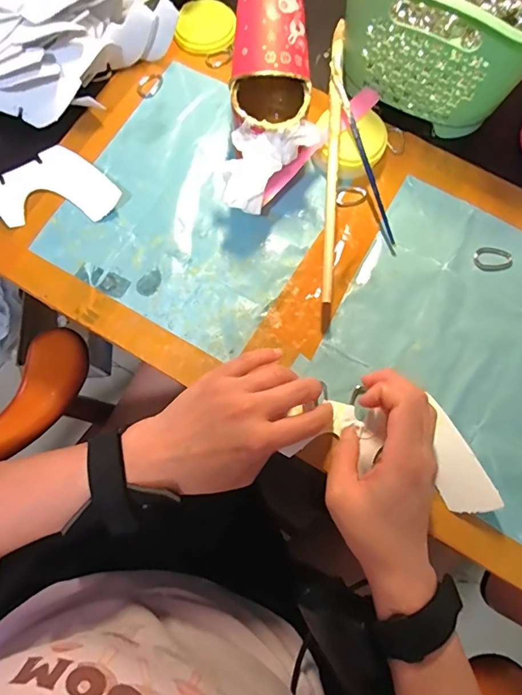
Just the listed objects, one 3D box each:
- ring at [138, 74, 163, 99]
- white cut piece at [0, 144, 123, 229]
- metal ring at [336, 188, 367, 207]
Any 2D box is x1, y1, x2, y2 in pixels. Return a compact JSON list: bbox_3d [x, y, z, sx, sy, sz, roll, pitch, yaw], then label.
[{"bbox_3d":[-0.113,-0.266,0.438,0.021,0.004,0.030,36,80,8],"label":"ring"},{"bbox_3d":[-0.254,-0.144,0.409,0.214,0.010,0.070,-13,82,-5],"label":"white cut piece"},{"bbox_3d":[0.085,-0.143,0.410,0.028,0.006,0.016,-7,78,-1],"label":"metal ring"}]

